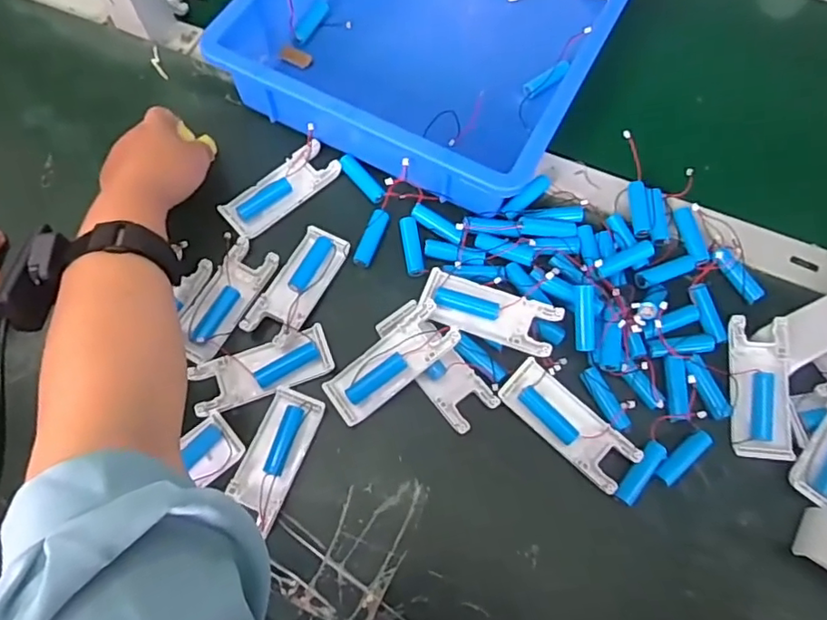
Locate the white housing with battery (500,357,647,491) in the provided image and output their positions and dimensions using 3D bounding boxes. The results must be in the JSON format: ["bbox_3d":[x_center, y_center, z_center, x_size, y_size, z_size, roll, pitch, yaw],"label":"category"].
[{"bbox_3d":[0.113,0.085,0.420,0.105,0.012,0.039,41,74,13],"label":"white housing with battery"}]

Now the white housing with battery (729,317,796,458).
[{"bbox_3d":[0.266,0.058,0.429,0.043,0.020,0.104,7,69,1],"label":"white housing with battery"}]

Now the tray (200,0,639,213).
[{"bbox_3d":[0.053,-0.318,0.542,0.285,0.073,0.440,26,71,8],"label":"tray"}]

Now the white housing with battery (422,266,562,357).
[{"bbox_3d":[0.058,0.002,0.441,0.103,0.025,0.039,20,70,6],"label":"white housing with battery"}]

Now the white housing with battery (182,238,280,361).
[{"bbox_3d":[-0.150,-0.008,0.457,0.042,0.015,0.103,24,70,8],"label":"white housing with battery"}]

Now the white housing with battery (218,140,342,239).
[{"bbox_3d":[-0.114,-0.104,0.493,0.103,0.014,0.039,-38,74,-14],"label":"white housing with battery"}]

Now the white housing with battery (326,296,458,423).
[{"bbox_3d":[-0.017,0.040,0.434,0.105,0.014,0.041,-38,75,2],"label":"white housing with battery"}]

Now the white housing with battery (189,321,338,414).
[{"bbox_3d":[-0.114,0.045,0.432,0.102,0.012,0.040,-20,71,-9],"label":"white housing with battery"}]

